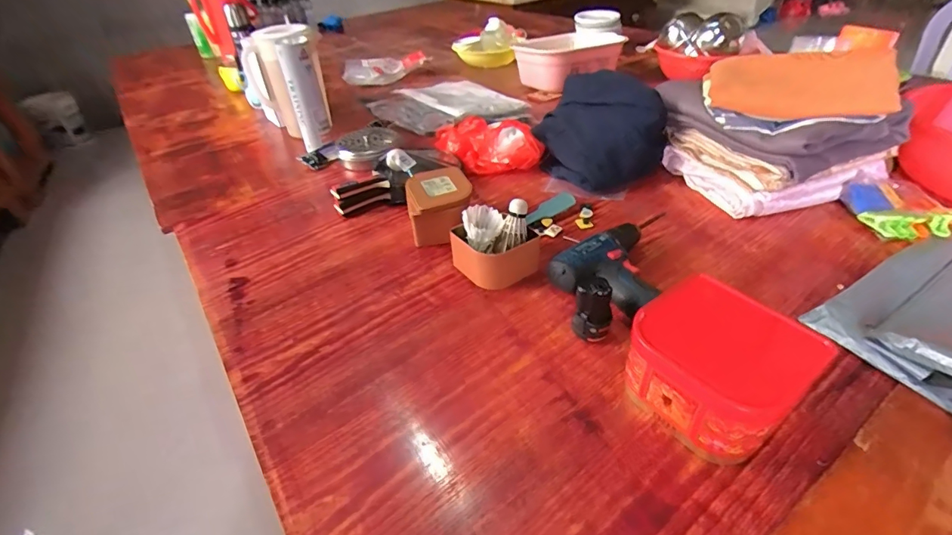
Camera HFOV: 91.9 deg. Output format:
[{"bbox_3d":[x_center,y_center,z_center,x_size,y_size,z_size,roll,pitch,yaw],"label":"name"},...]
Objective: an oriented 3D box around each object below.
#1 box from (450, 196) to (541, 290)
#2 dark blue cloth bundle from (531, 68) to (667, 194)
[{"bbox_3d":[0.025,-0.036,0.670,0.118,0.094,0.097,-9,39,-8],"label":"box"},{"bbox_3d":[0.230,-0.266,0.894,0.195,0.143,0.235,-30,46,-30],"label":"dark blue cloth bundle"}]

